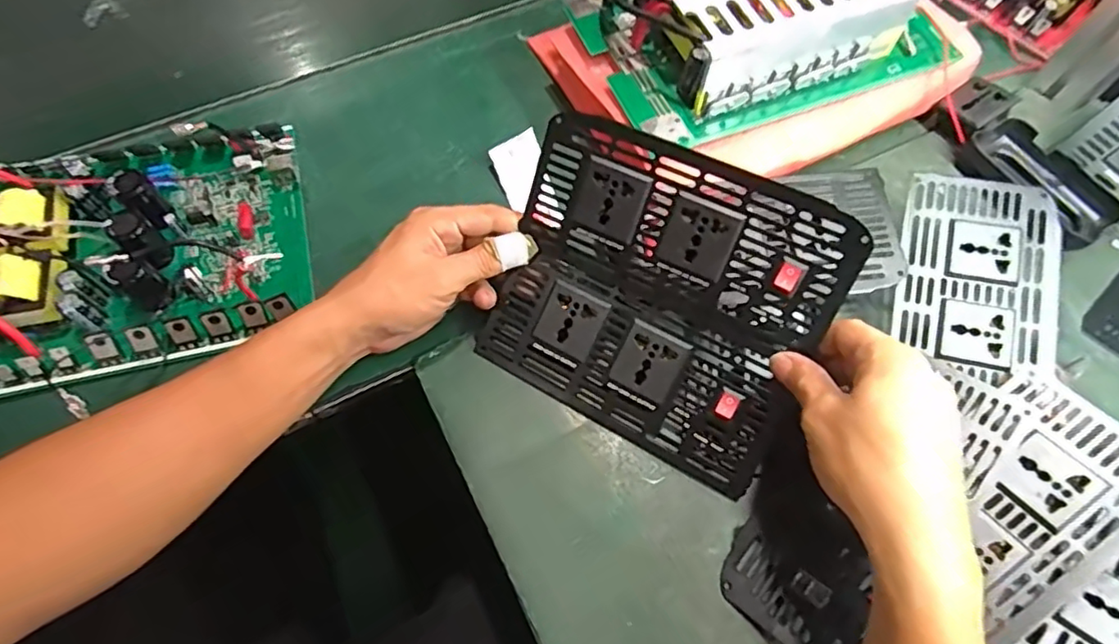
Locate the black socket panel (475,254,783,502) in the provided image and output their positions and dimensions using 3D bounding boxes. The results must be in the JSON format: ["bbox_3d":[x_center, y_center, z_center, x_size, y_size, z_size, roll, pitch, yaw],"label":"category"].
[{"bbox_3d":[0.043,0.027,0.386,0.189,0.010,0.082,28,102,13],"label":"black socket panel"}]

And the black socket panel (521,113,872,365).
[{"bbox_3d":[0.069,-0.049,0.357,0.186,0.089,0.009,27,28,13],"label":"black socket panel"}]

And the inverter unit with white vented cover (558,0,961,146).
[{"bbox_3d":[0.141,-0.238,0.448,0.240,0.060,0.180,-20,66,-10],"label":"inverter unit with white vented cover"}]

